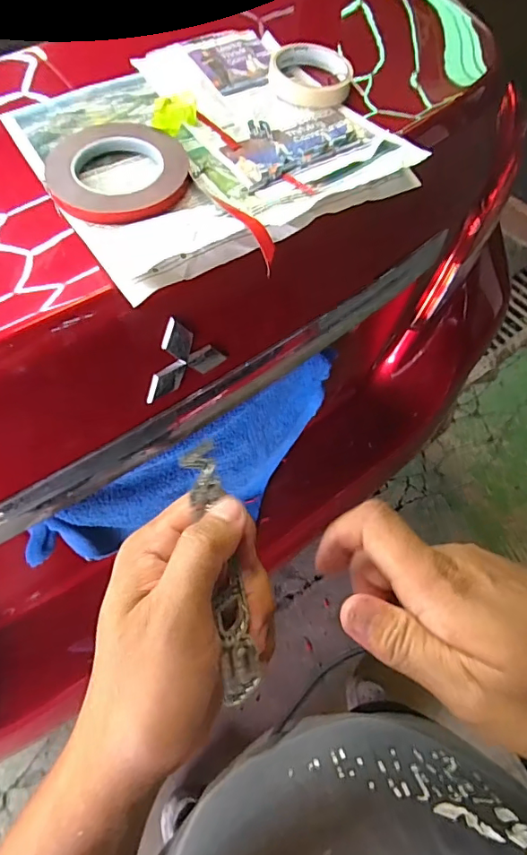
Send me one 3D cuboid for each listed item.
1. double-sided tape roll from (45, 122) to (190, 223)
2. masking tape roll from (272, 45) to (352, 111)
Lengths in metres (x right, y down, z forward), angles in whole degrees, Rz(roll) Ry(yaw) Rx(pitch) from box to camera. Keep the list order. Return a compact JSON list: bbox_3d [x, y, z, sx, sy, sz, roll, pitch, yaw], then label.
[{"bbox_3d":[-0.134,-0.239,0.455,0.122,0.018,0.134,-1,60,1],"label":"double-sided tape roll"},{"bbox_3d":[0.051,-0.385,0.540,0.085,0.019,0.094,-4,60,-3],"label":"masking tape roll"}]

